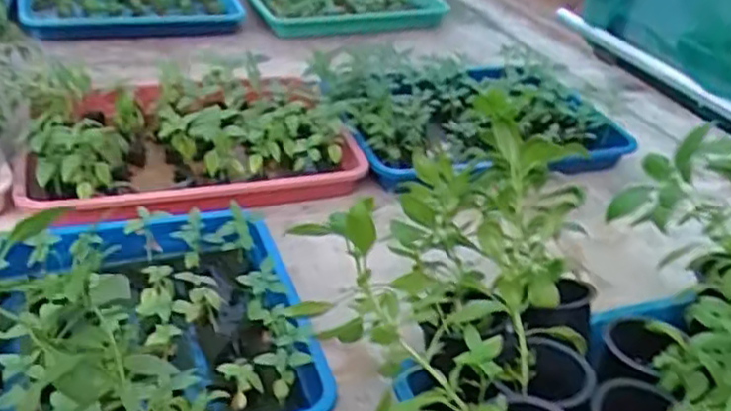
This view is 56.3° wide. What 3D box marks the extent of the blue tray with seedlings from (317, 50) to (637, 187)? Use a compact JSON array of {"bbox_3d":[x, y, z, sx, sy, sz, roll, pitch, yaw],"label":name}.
[{"bbox_3d":[0.148,-0.141,1.015,0.414,0.129,0.251,-6,36,-16],"label":"blue tray with seedlings"}]

